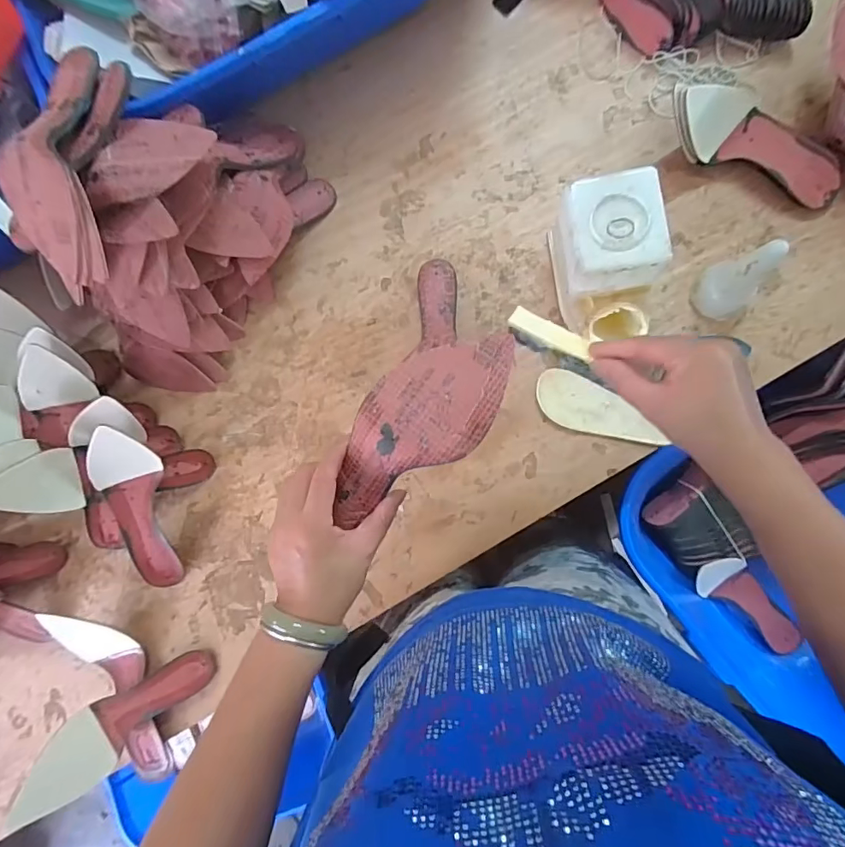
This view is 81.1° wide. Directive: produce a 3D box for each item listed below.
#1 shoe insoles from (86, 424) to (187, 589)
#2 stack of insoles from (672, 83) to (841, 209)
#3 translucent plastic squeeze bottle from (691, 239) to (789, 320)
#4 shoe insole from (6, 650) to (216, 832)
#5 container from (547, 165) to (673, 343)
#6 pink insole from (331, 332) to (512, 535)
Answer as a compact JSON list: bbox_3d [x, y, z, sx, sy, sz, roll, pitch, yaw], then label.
[{"bbox_3d":[-0.379,0.109,0.645,0.074,0.052,0.245,2,115,7],"label":"shoe insoles"},{"bbox_3d":[0.407,-0.348,0.608,0.240,0.068,0.080,22,88,-8],"label":"stack of insoles"},{"bbox_3d":[0.377,-0.175,0.572,0.072,0.127,0.067,-41,81,2],"label":"translucent plastic squeeze bottle"},{"bbox_3d":[-0.413,0.406,0.656,0.292,0.027,0.076,-38,81,-10],"label":"shoe insole"},{"bbox_3d":[0.222,-0.191,0.598,0.104,0.123,0.161,-8,84,7],"label":"container"},{"bbox_3d":[-0.003,0.001,0.389,0.191,0.048,0.083,-43,81,2],"label":"pink insole"}]

